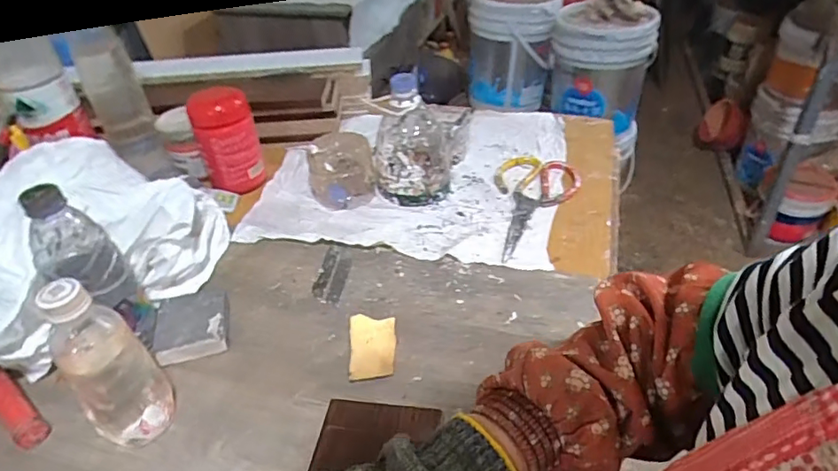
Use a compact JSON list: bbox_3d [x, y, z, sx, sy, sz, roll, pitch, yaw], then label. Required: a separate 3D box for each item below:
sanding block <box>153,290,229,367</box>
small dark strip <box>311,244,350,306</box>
[{"bbox_3d":[-0.240,0.094,0.573,0.073,0.023,0.079,-11,40,-10],"label":"sanding block"},{"bbox_3d":[-0.102,0.045,0.642,0.035,0.007,0.095,2,39,6],"label":"small dark strip"}]

